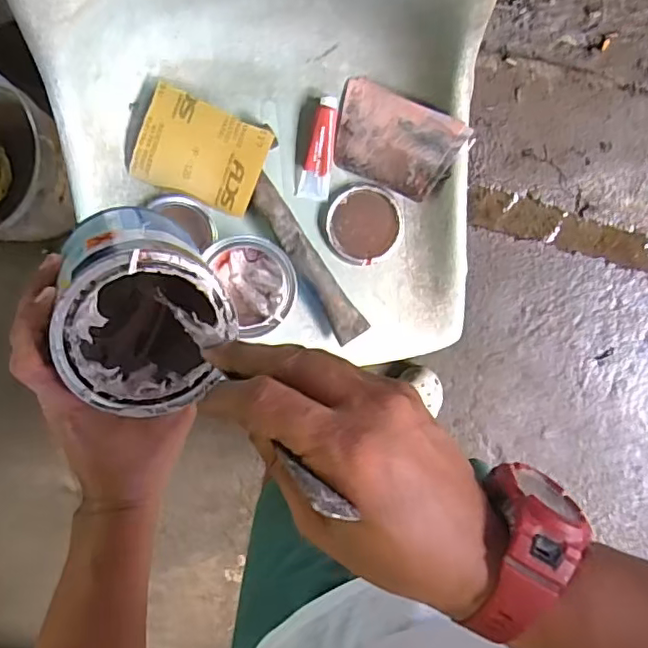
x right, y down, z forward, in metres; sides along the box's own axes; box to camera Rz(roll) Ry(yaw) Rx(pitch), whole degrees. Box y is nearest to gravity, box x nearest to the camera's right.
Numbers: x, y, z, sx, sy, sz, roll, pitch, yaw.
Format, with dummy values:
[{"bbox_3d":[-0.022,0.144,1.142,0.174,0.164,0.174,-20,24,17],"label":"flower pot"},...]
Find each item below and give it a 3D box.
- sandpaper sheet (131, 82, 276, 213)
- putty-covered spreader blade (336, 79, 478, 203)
[{"bbox_3d":[-0.141,-0.195,0.659,0.138,0.010,0.108,22,116,-9],"label":"sandpaper sheet"},{"bbox_3d":[0.082,-0.217,0.688,0.149,0.012,0.103,30,113,11],"label":"putty-covered spreader blade"}]

